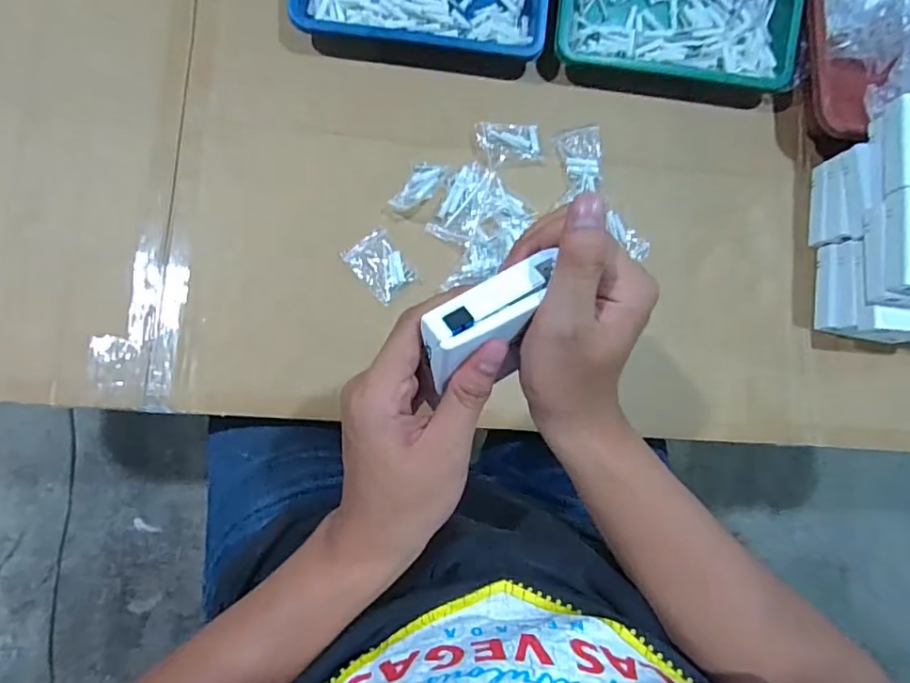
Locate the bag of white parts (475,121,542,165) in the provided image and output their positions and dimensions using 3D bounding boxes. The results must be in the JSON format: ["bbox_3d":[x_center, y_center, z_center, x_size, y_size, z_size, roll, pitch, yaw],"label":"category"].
[{"bbox_3d":[0.053,-0.193,0.526,0.063,0.010,0.039,-9,84,-7],"label":"bag of white parts"}]

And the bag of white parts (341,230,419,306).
[{"bbox_3d":[-0.068,-0.070,0.501,0.045,0.004,0.058,-42,89,-9],"label":"bag of white parts"}]

